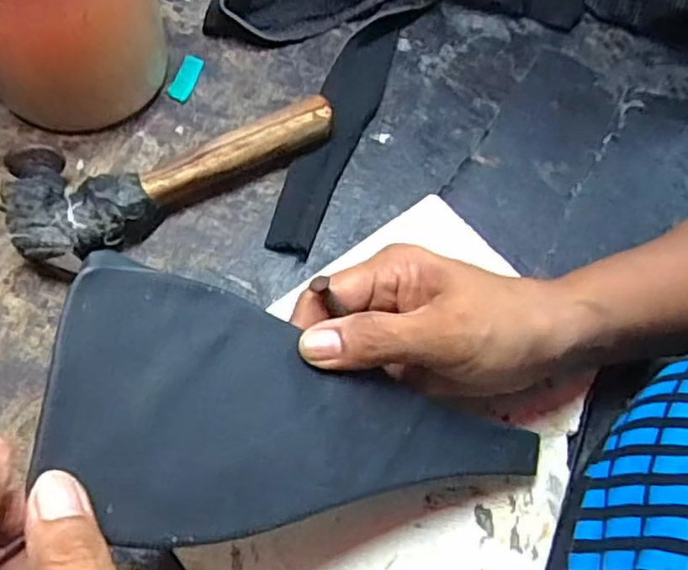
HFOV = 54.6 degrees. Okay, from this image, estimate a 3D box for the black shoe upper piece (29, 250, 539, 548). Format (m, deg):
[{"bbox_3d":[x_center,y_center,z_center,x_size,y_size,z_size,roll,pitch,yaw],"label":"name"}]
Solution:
[{"bbox_3d":[-0.009,0.057,0.257,0.196,0.006,0.087,17,70,-24],"label":"black shoe upper piece"}]

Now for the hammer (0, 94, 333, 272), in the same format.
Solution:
[{"bbox_3d":[-0.100,-0.074,0.389,0.188,0.035,0.072,-30,69,-17],"label":"hammer"}]

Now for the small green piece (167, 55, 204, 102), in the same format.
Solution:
[{"bbox_3d":[-0.102,-0.137,0.436,0.014,0.004,0.035,19,64,6],"label":"small green piece"}]

